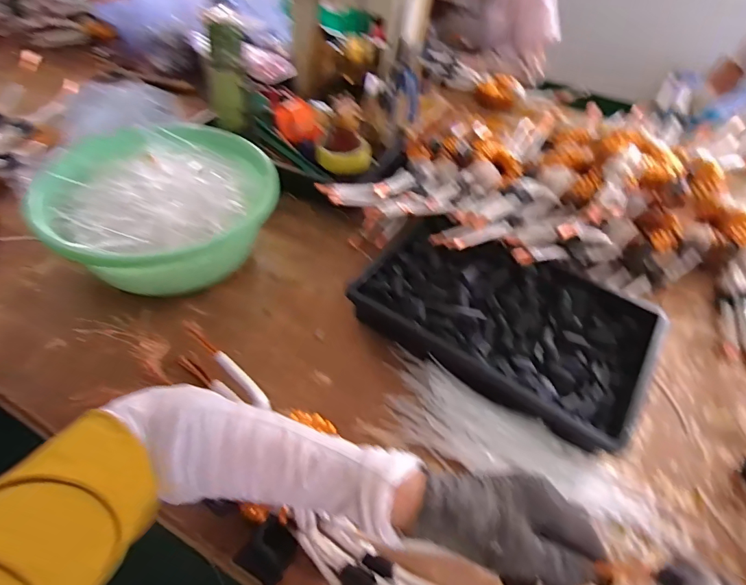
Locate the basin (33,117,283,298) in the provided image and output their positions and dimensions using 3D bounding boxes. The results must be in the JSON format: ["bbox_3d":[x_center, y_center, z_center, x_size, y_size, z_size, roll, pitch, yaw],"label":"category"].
[{"bbox_3d":[-0.309,-0.130,0.654,0.309,0.138,0.302,2,47,-2],"label":"basin"}]

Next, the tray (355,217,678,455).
[{"bbox_3d":[0.175,0.033,0.604,0.373,0.052,0.248,25,50,18],"label":"tray"}]

